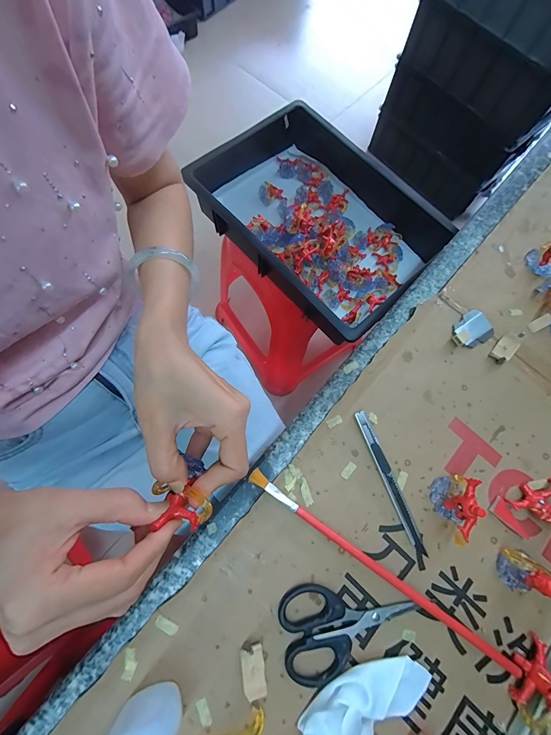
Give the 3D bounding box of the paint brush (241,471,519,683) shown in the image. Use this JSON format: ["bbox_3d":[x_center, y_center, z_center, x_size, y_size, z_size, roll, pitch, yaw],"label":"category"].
[{"bbox_3d":[0.086,0.168,0.264,0.259,0.010,0.010,33,74,9],"label":"paint brush"}]

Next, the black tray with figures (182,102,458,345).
[{"bbox_3d":[0.073,-0.294,0.619,0.315,0.100,0.465,-40,80,-13],"label":"black tray with figures"}]

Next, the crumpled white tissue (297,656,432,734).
[{"bbox_3d":[0.061,0.256,0.229,0.118,0.028,0.051,-29,74,-26],"label":"crumpled white tissue"}]

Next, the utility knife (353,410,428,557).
[{"bbox_3d":[0.104,0.102,0.286,0.013,0.010,0.130,-22,74,-9],"label":"utility knife"}]

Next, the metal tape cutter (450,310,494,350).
[{"bbox_3d":[0.205,-0.039,0.331,0.044,0.011,0.034,-27,75,-10],"label":"metal tape cutter"}]

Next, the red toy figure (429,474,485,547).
[{"bbox_3d":[0.155,0.119,0.265,0.026,0.048,0.054,11,72,2],"label":"red toy figure"}]

